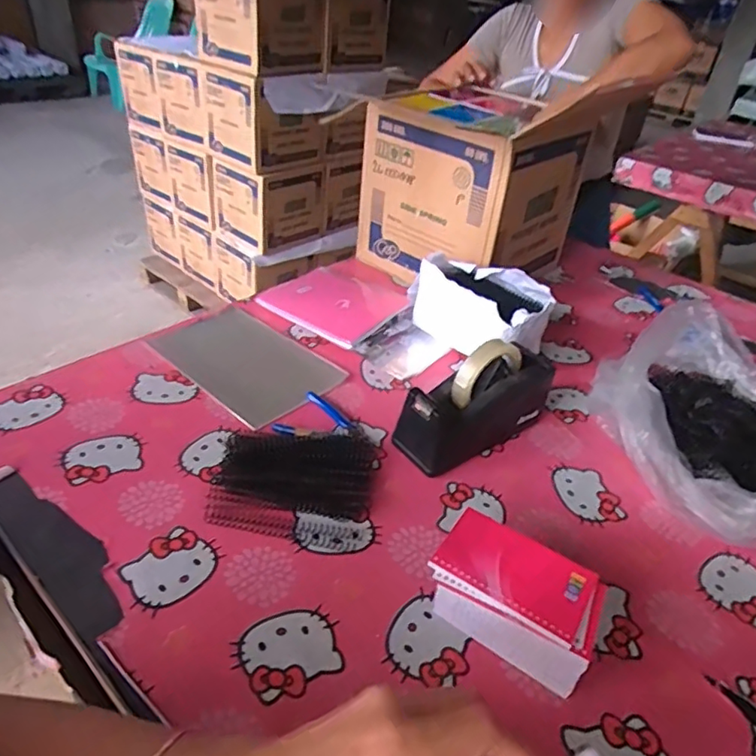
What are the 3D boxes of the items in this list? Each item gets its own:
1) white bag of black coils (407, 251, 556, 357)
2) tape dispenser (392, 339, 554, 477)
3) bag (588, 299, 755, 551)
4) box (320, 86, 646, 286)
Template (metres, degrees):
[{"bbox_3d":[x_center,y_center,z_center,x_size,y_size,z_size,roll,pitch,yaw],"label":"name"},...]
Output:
[{"bbox_3d":[0.147,-0.108,0.876,0.105,0.113,0.212,-25,45,-36],"label":"white bag of black coils"},{"bbox_3d":[0.119,0.029,0.692,0.199,0.119,0.065,-17,41,-29],"label":"tape dispenser"},{"bbox_3d":[0.431,0.054,0.711,0.258,0.106,0.360,-1,36,-10],"label":"bag"},{"bbox_3d":[0.159,-0.339,1.044,0.305,0.270,0.298,28,41,28],"label":"box"}]

